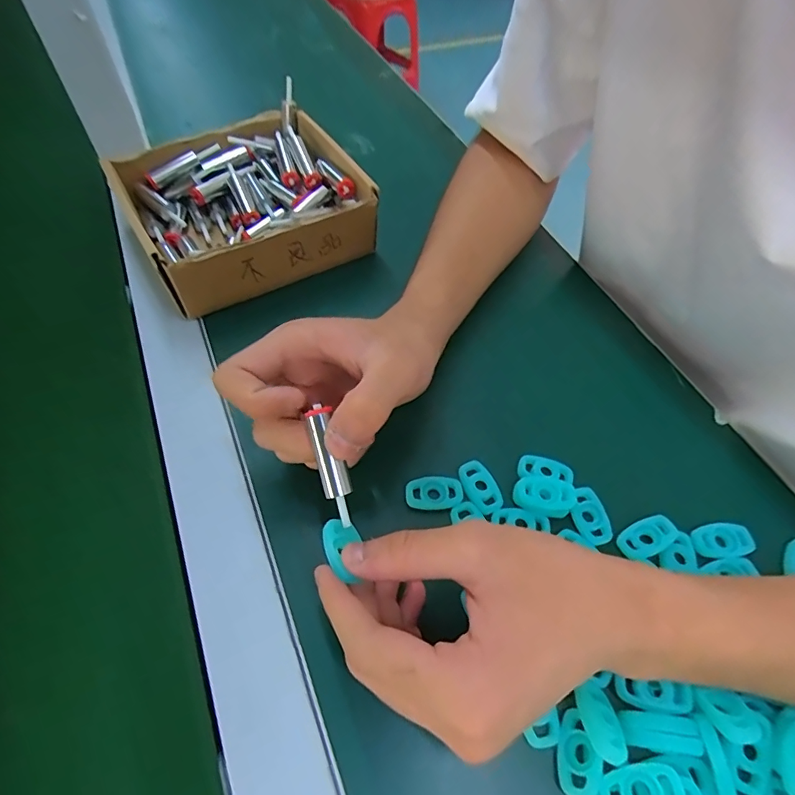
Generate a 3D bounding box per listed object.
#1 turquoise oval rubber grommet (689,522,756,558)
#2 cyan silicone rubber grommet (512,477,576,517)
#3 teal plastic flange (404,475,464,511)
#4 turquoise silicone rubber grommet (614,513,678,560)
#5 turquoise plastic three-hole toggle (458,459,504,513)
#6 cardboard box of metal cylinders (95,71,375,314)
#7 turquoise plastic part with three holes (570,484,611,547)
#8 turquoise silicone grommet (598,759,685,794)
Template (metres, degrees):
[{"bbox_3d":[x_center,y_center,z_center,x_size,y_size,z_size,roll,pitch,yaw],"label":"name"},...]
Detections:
[{"bbox_3d":[0.180,0.079,0.264,0.031,0.006,0.018,-5,56,-7],"label":"turquoise oval rubber grommet"},{"bbox_3d":[0.084,0.056,0.271,0.034,0.008,0.021,8,55,1],"label":"cyan silicone rubber grommet"},{"bbox_3d":[0.021,0.054,0.271,0.032,0.005,0.018,-5,56,-7],"label":"teal plastic flange"},{"bbox_3d":[0.138,0.077,0.262,0.031,0.004,0.018,-30,50,-4],"label":"turquoise silicone rubber grommet"},{"bbox_3d":[0.048,0.051,0.276,0.017,0.005,0.032,-20,59,-17],"label":"turquoise plastic three-hole toggle"},{"bbox_3d":[-0.120,-0.152,0.375,0.164,0.052,0.149,-27,61,-20],"label":"cardboard box of metal cylinders"},{"bbox_3d":[0.108,0.066,0.268,0.019,0.005,0.032,-12,57,-12],"label":"turquoise plastic part with three holes"},{"bbox_3d":[0.100,0.161,0.194,0.032,0.004,0.018,-12,57,-12],"label":"turquoise silicone grommet"}]

